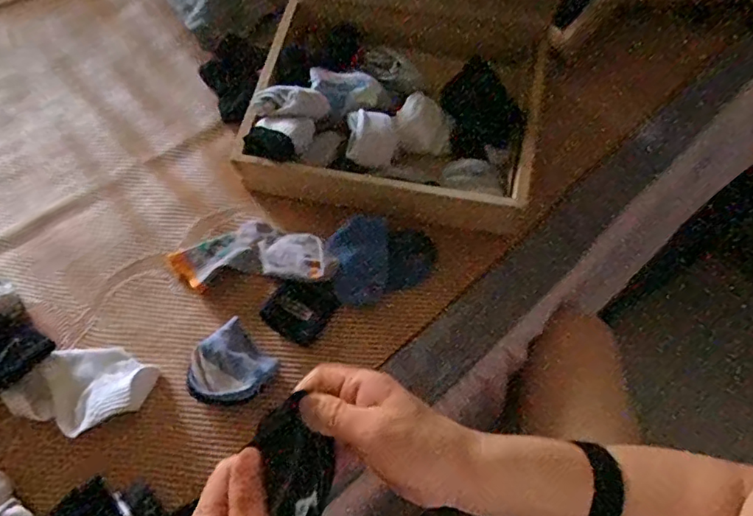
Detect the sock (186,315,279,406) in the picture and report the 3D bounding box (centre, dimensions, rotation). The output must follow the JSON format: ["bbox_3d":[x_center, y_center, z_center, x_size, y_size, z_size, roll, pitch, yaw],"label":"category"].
[{"bbox_3d":[-0.157,0.119,0.573,0.082,0.037,0.074,-39,66,-21],"label":"sock"}]

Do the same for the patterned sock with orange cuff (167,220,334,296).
[{"bbox_3d":[-0.151,-0.010,0.653,0.203,0.034,0.102,-1,58,-1],"label":"patterned sock with orange cuff"}]

